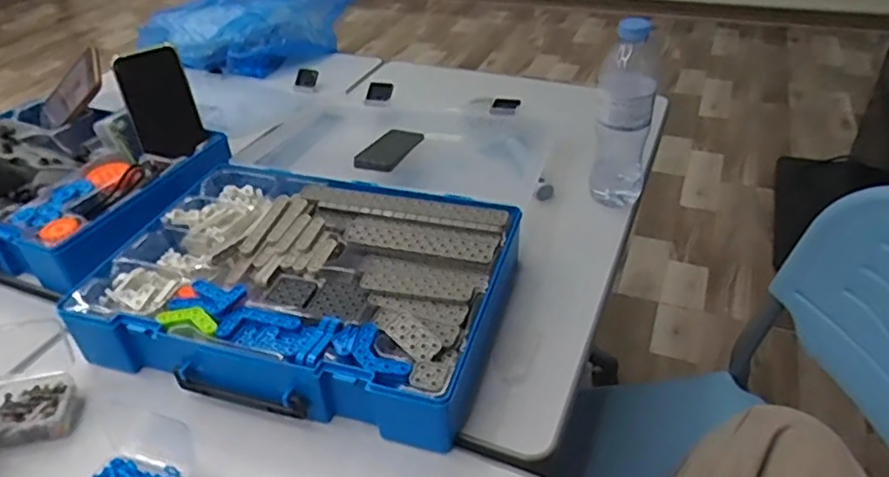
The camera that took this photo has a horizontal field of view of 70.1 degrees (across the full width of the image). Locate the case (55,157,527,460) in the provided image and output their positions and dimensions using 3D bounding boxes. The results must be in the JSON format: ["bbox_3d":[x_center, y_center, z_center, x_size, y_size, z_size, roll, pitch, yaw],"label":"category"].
[{"bbox_3d":[-0.130,0.045,0.621,0.371,0.075,0.275,9,39,16],"label":"case"}]

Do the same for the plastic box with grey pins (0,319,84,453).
[{"bbox_3d":[-0.355,0.123,0.524,0.083,0.068,0.074,-12,38,-12],"label":"plastic box with grey pins"}]

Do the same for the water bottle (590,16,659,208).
[{"bbox_3d":[0.208,-0.142,0.733,0.066,0.217,0.074,8,38,15],"label":"water bottle"}]

